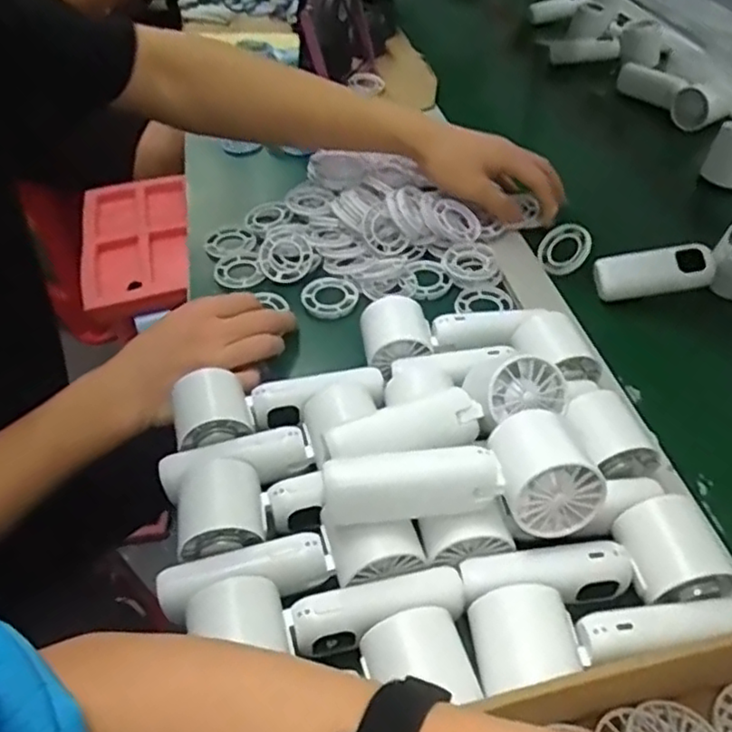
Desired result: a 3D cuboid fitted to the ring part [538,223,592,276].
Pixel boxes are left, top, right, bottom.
[{"bbox_3d":[0.192,-0.115,0.645,0.051,0.014,0.049,-13,65,30],"label":"ring part"}]

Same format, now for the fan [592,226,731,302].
[{"bbox_3d":[0.289,-0.092,0.593,0.153,0.063,0.042,1,46,5],"label":"fan"}]

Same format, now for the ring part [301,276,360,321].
[{"bbox_3d":[-0.036,-0.065,0.622,0.054,0.011,0.054,-2,45,2],"label":"ring part"}]

